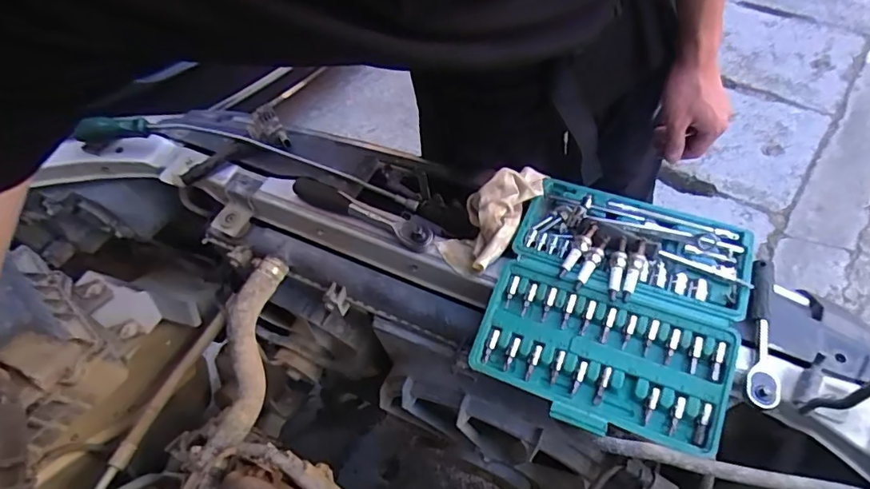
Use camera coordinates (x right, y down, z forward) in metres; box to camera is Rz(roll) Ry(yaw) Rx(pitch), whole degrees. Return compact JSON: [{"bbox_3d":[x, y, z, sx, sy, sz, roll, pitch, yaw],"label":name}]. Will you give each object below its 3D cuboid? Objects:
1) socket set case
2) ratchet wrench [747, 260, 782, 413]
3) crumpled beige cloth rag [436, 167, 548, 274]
[{"bbox_3d":[0.182,0.055,0.531,0.230,0.055,0.254,17,58,16],"label":"socket set case"},{"bbox_3d":[0.312,0.082,0.494,0.024,0.020,0.148,12,56,13],"label":"ratchet wrench"},{"bbox_3d":[0.069,-0.037,0.590,0.071,0.052,0.157,32,81,25],"label":"crumpled beige cloth rag"}]

